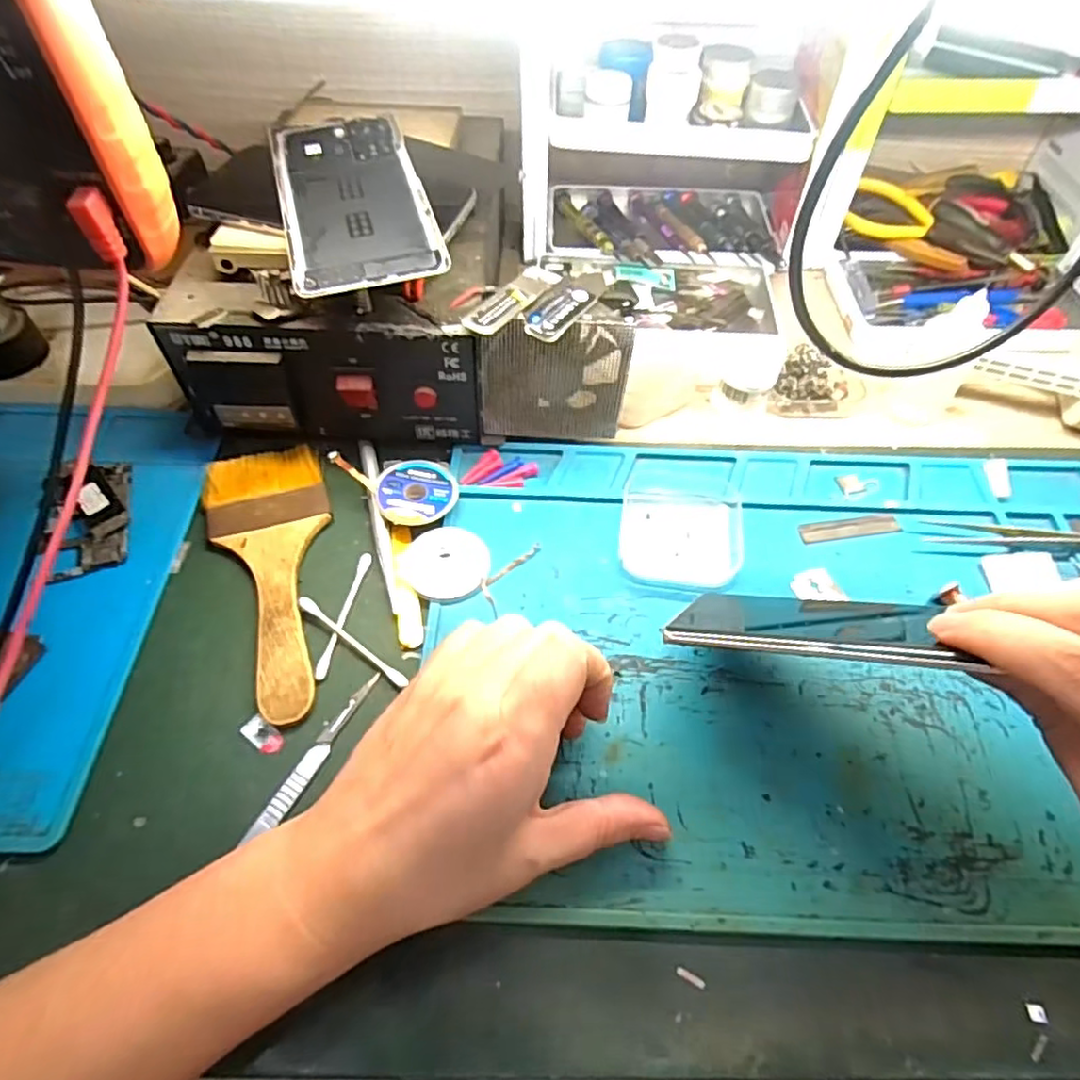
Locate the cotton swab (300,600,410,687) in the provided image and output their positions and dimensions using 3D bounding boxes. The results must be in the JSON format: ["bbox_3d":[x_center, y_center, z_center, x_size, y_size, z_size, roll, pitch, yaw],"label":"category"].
[{"bbox_3d":[-0.092,0.048,0.310,0.070,0.004,0.007,33,61,21],"label":"cotton swab"}]

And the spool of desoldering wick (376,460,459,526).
[{"bbox_3d":[-0.067,-0.026,0.355,0.043,0.010,0.044,0,55,0],"label":"spool of desoldering wick"}]

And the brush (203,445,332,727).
[{"bbox_3d":[-0.135,0.016,0.328,0.061,0.010,0.158,-16,56,-11],"label":"brush"}]

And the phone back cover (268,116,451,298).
[{"bbox_3d":[-0.097,-0.179,0.333,0.071,0.004,0.149,-15,60,-9],"label":"phone back cover"}]

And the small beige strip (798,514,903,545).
[{"bbox_3d":[0.172,-0.007,0.355,0.055,0.004,0.013,-7,55,-5],"label":"small beige strip"}]

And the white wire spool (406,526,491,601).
[{"bbox_3d":[-0.048,0.011,0.333,0.042,0.009,0.040,0,55,0],"label":"white wire spool"}]

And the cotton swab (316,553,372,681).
[{"bbox_3d":[-0.097,0.036,0.320,0.006,0.004,0.071,7,55,5],"label":"cotton swab"}]

